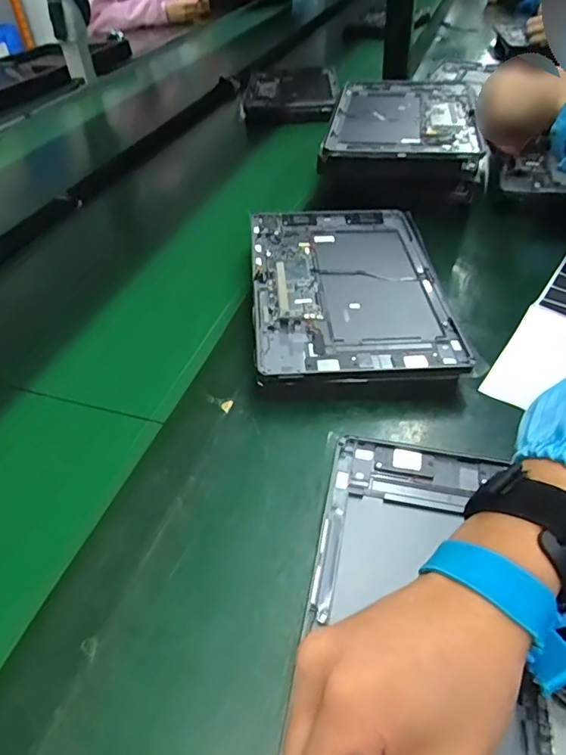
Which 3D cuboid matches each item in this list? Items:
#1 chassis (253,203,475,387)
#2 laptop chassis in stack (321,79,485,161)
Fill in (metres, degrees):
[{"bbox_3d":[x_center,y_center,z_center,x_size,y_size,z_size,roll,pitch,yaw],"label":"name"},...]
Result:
[{"bbox_3d":[0.059,-0.083,0.496,0.169,0.036,0.260,-4,43,0],"label":"chassis"},{"bbox_3d":[0.149,-0.323,0.643,0.171,0.017,0.254,5,44,11],"label":"laptop chassis in stack"}]

